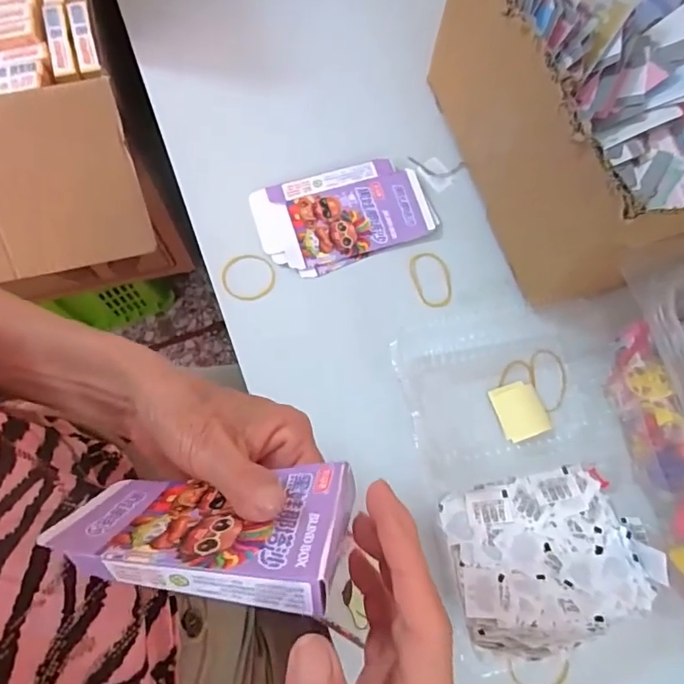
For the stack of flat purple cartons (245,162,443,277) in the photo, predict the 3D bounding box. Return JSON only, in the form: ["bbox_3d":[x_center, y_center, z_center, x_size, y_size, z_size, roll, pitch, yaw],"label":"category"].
[{"bbox_3d":[0.002,-0.111,0.463,0.148,0.007,0.089,-16,76,-6],"label":"stack of flat purple cartons"}]

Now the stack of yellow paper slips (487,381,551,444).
[{"bbox_3d":[0.143,0.055,0.421,0.039,0.006,0.044,-16,76,-6],"label":"stack of yellow paper slips"}]

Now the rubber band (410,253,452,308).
[{"bbox_3d":[0.079,-0.054,0.457,0.034,0.004,0.051,-12,78,-11],"label":"rubber band"}]

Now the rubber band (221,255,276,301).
[{"bbox_3d":[-0.080,-0.055,0.448,0.045,0.004,0.042,0,75,-1],"label":"rubber band"}]

